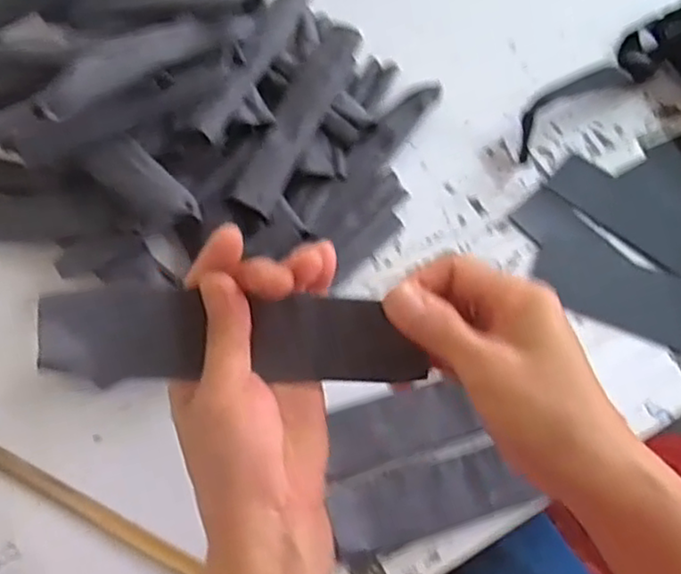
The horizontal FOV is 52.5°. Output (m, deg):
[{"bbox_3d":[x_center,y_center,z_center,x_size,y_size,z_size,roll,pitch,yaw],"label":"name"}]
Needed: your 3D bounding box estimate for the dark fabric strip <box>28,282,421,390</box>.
[{"bbox_3d":[-0.048,0.024,0.335,0.183,0.014,0.044,2,97,-10],"label":"dark fabric strip"}]

